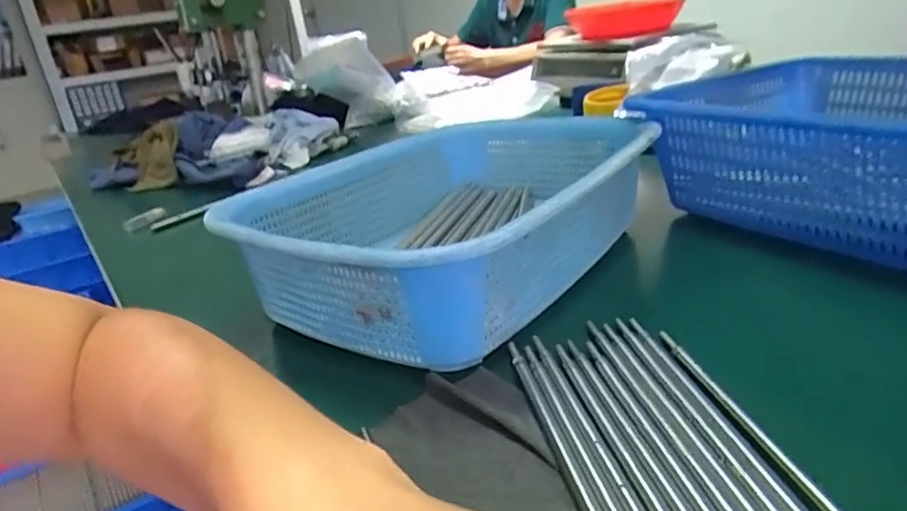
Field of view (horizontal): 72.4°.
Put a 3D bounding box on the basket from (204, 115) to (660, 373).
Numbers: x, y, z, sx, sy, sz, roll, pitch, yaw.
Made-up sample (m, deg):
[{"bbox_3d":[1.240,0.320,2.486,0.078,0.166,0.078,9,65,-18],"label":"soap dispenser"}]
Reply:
[{"bbox_3d":[0.007,-0.027,0.487,0.234,0.089,0.320,11,29,37],"label":"basket"}]

